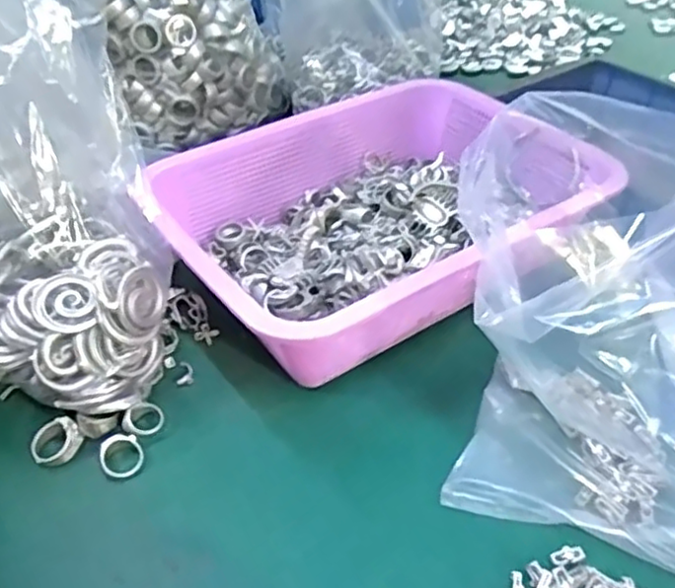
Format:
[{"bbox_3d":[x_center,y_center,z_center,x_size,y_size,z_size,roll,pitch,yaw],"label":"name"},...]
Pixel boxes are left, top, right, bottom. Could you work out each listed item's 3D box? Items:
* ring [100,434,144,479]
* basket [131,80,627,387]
[{"bbox_3d":[-0.124,0.093,0.391,0.025,0.008,0.025,8,59,-14],"label":"ring"},{"bbox_3d":[0.030,-0.055,0.498,0.296,0.076,0.218,-25,45,-24],"label":"basket"}]

